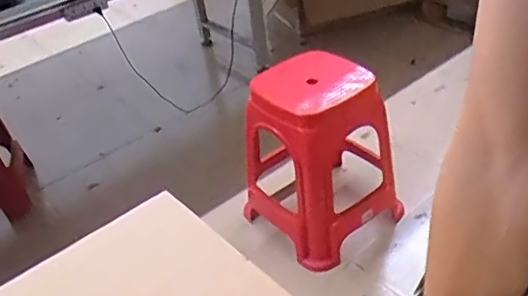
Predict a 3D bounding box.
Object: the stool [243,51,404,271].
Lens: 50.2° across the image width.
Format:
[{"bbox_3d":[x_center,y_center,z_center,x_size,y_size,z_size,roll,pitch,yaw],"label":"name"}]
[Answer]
[{"bbox_3d":[0.138,0.025,1.588,0.322,0.480,0.376,-30,41,-31],"label":"stool"}]

